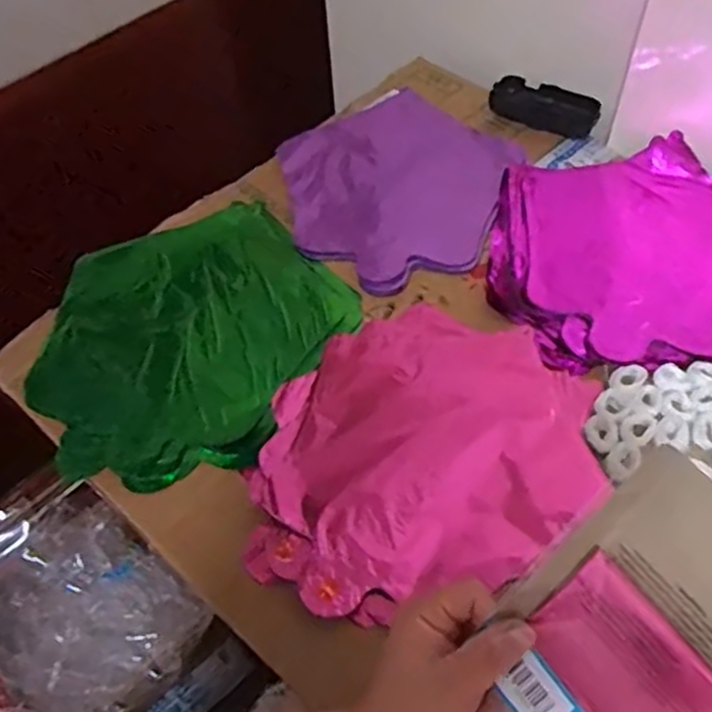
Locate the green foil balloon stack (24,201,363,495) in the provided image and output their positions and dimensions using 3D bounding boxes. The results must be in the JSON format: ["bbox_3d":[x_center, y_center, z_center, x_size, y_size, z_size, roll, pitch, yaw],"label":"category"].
[{"bbox_3d":[-0.134,-0.016,0.606,0.256,0.020,0.243,-18,57,-9],"label":"green foil balloon stack"}]

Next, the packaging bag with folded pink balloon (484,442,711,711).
[{"bbox_3d":[0.127,0.130,0.317,0.140,0.022,0.118,-50,57,17],"label":"packaging bag with folded pink balloon"}]

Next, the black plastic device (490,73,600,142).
[{"bbox_3d":[0.197,-0.259,0.758,0.107,0.030,0.041,22,60,17],"label":"black plastic device"}]

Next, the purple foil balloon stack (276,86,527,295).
[{"bbox_3d":[0.037,-0.167,0.701,0.230,0.018,0.230,-40,63,-21],"label":"purple foil balloon stack"}]

